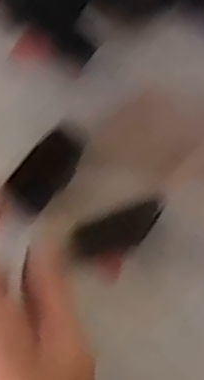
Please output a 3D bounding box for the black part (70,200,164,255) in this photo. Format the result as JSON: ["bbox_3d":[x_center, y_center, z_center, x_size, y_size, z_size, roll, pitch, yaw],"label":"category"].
[{"bbox_3d":[0.009,0.021,0.359,0.049,0.010,0.019,-19,76,-5],"label":"black part"}]

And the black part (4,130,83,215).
[{"bbox_3d":[-0.029,-0.010,0.370,0.022,0.018,0.047,38,78,10],"label":"black part"}]

